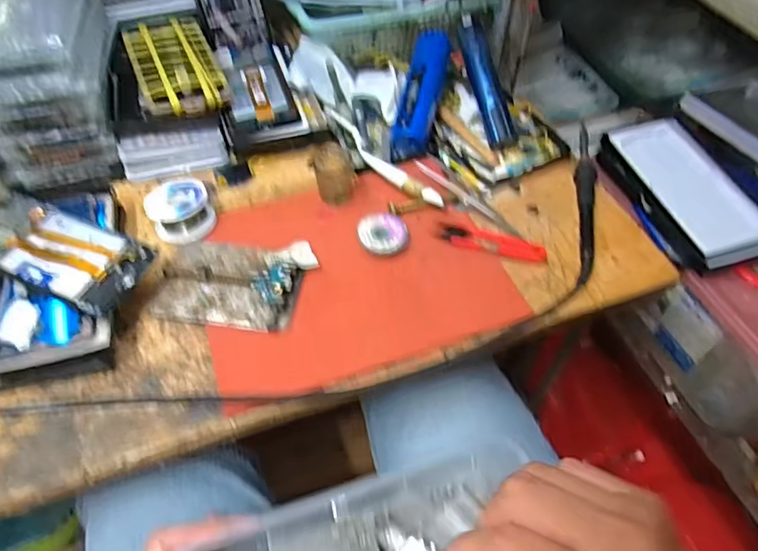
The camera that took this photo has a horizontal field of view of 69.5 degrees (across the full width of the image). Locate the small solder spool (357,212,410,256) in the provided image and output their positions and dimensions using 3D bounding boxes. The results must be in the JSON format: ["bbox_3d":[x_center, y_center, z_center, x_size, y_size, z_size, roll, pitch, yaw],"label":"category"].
[{"bbox_3d":[0.004,-0.038,0.497,0.045,0.010,0.044,0,53,0],"label":"small solder spool"}]

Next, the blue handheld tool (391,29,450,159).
[{"bbox_3d":[0.044,-0.191,0.572,0.038,0.037,0.141,14,81,4],"label":"blue handheld tool"}]

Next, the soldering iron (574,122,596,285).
[{"bbox_3d":[0.203,-0.075,0.531,0.020,0.015,0.197,9,54,6],"label":"soldering iron"}]

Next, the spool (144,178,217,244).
[{"bbox_3d":[-0.183,-0.063,0.504,0.054,0.032,0.055,0,53,0],"label":"spool"}]

